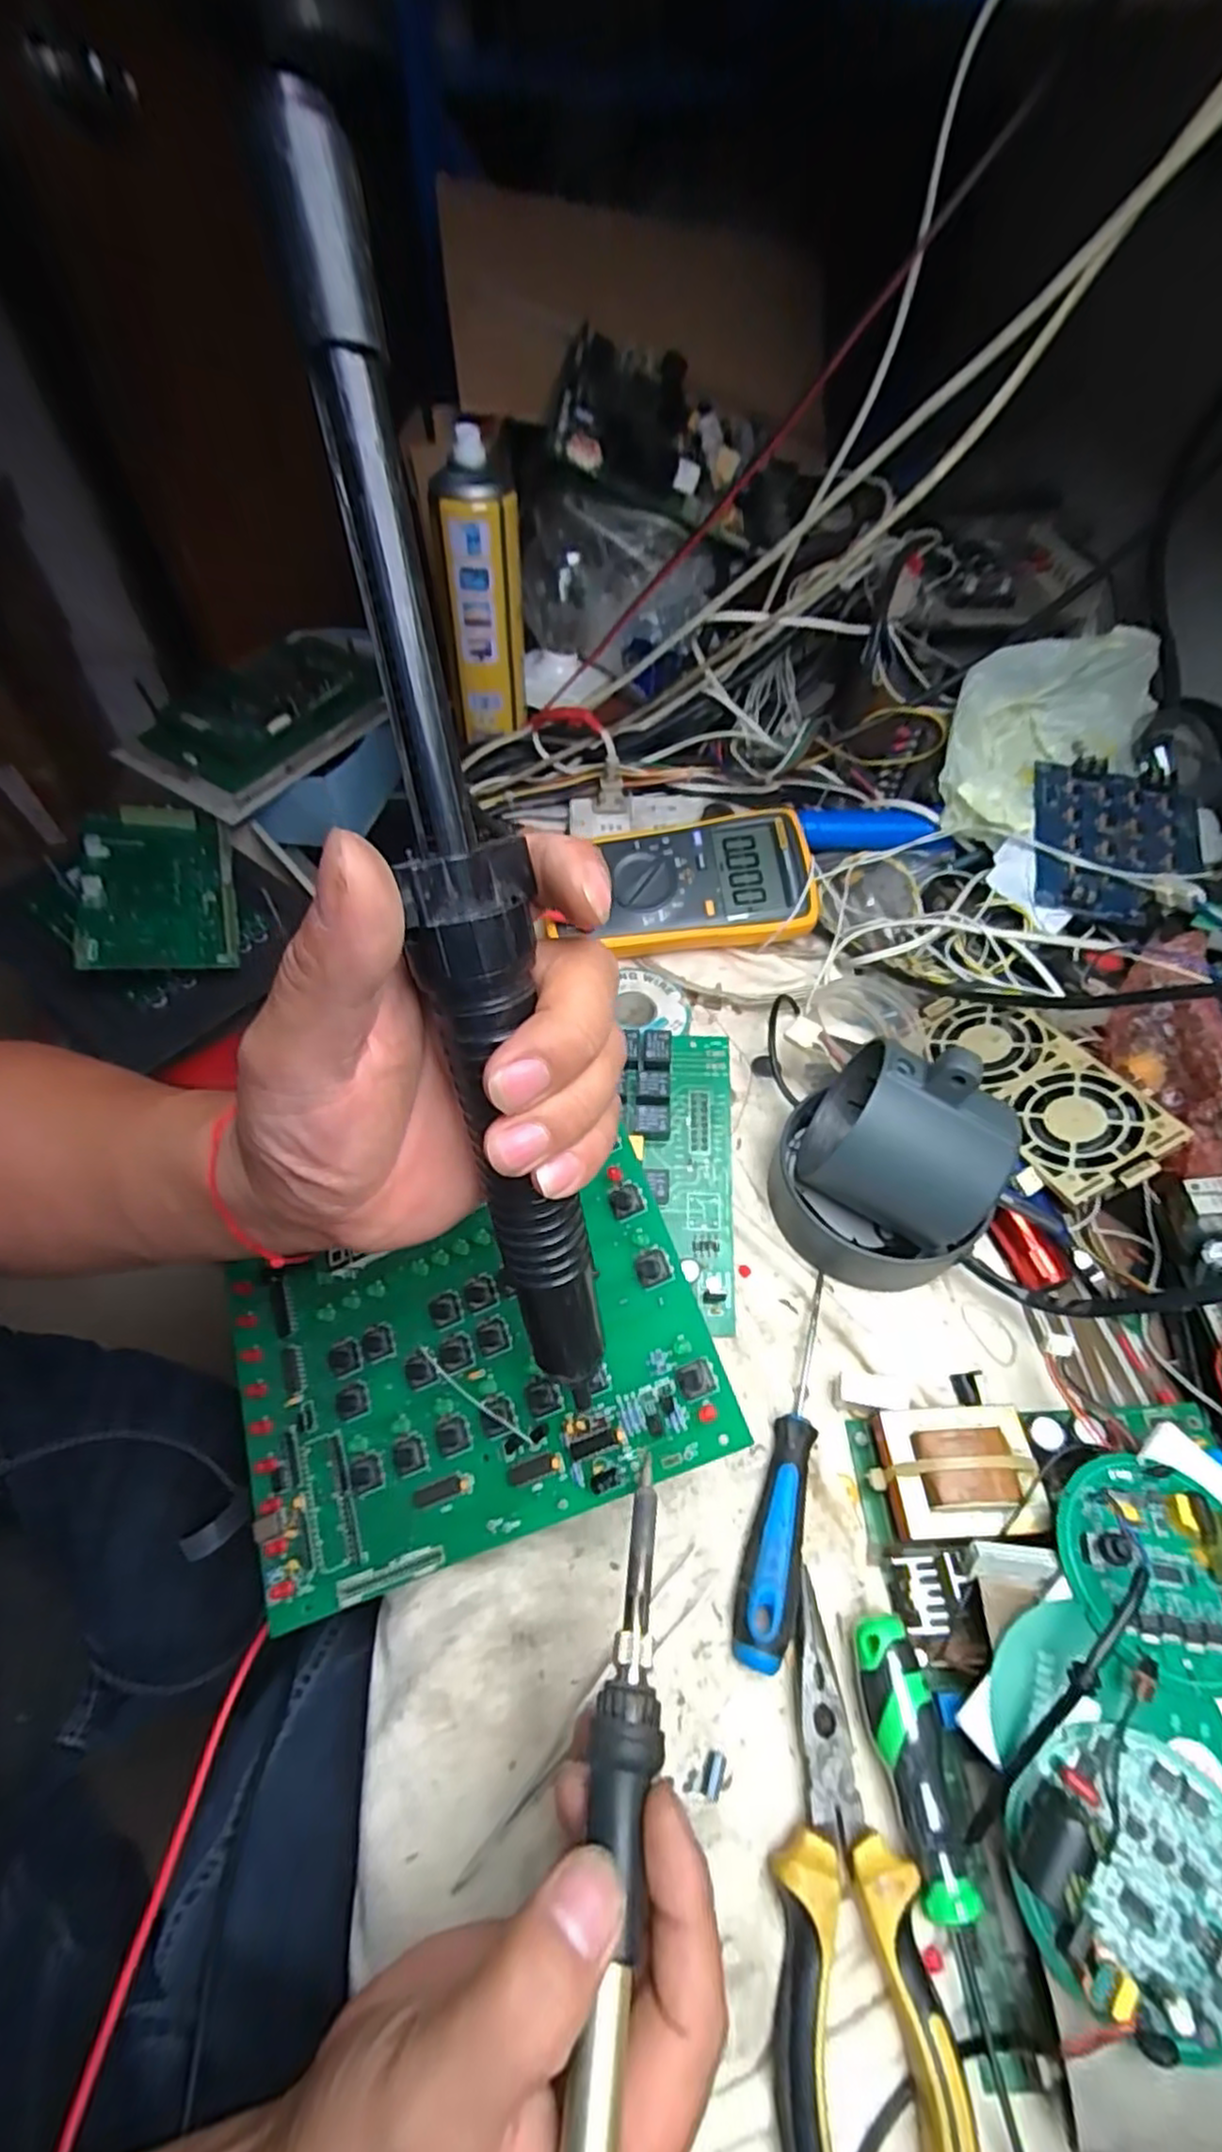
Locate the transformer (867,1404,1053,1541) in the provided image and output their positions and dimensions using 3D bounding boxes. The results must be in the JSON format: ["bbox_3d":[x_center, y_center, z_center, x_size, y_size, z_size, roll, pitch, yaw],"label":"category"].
[{"bbox_3d":[0.144,0.167,0.309,0.062,0.036,0.049,-1,55,-3],"label":"transformer"}]

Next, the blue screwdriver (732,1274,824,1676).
[{"bbox_3d":[0.079,0.165,0.322,0.023,0.019,0.157,16,56,9],"label":"blue screwdriver"}]

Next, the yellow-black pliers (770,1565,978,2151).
[{"bbox_3d":[0.077,0.260,0.239,0.052,0.019,0.144,2,55,-1],"label":"yellow-black pliers"}]

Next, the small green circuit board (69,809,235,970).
[{"bbox_3d":[-0.407,-0.172,0.652,0.115,0.016,0.199,-7,62,-24],"label":"small green circuit board"}]

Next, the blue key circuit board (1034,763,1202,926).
[{"bbox_3d":[0.328,-0.150,0.470,0.103,0.012,0.117,13,69,4],"label":"blue key circuit board"}]

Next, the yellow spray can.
[{"bbox_3d":[-0.101,-0.374,0.580,0.059,0.197,0.064,-4,56,-5],"label":"yellow spray can"}]

